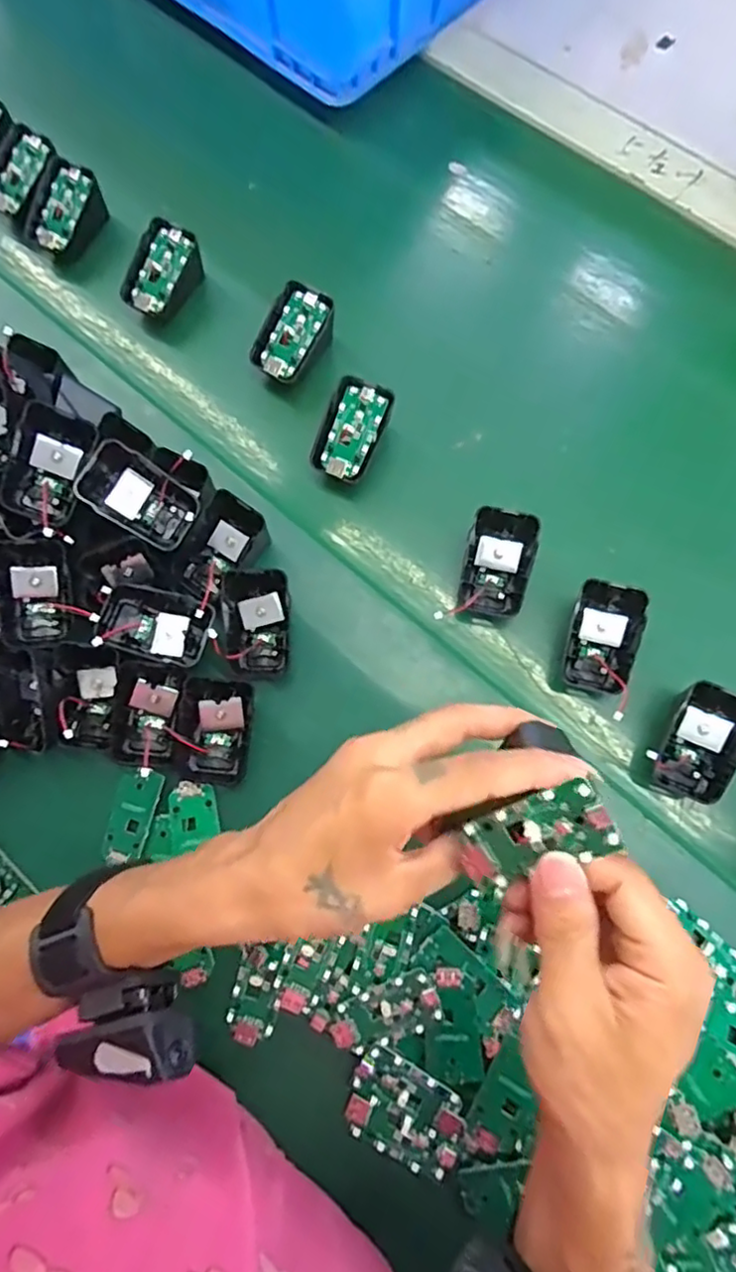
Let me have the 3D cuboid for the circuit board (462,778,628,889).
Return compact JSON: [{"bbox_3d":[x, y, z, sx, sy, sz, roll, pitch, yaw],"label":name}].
[{"bbox_3d":[0.066,0.080,0.248,0.064,0.005,0.030,-30,90,28],"label":"circuit board"}]

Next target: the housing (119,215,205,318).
[{"bbox_3d":[-0.161,-0.283,0.490,0.045,0.040,0.066,28,77,11],"label":"housing"}]

